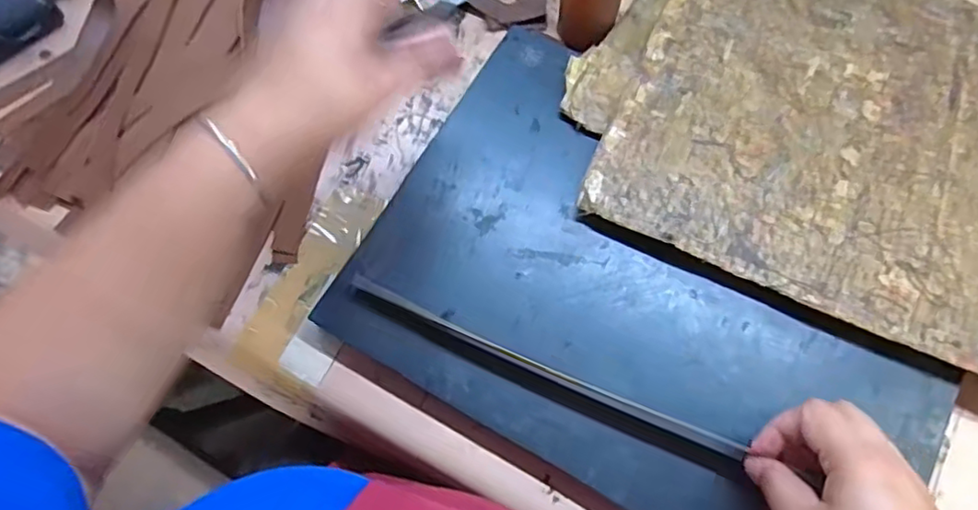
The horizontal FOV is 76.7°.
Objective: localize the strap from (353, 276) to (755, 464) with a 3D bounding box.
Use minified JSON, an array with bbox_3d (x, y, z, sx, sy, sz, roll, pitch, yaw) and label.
[{"bbox_3d":[0.032,0.074,0.418,0.279,0.011,0.010,23,71,10],"label":"strap"}]

